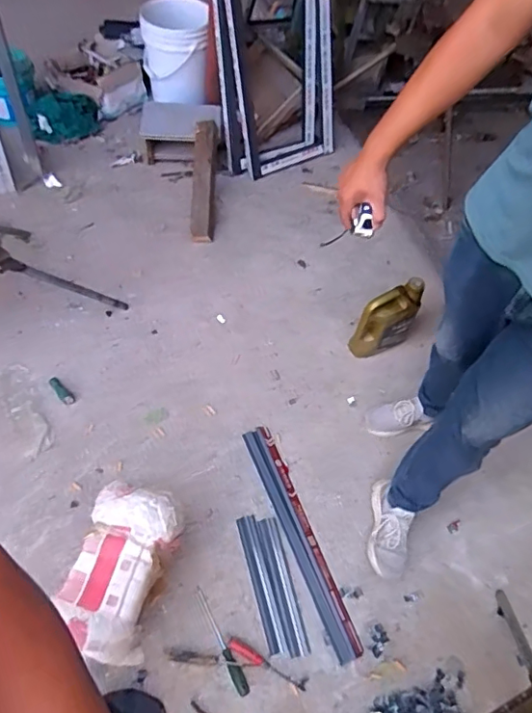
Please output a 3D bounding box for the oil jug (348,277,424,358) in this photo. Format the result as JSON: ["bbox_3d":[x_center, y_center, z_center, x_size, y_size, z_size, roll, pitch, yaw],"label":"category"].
[{"bbox_3d":[0.386,-0.111,1.683,0.210,0.247,0.084,-19,61,-19],"label":"oil jug"}]

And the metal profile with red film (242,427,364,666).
[{"bbox_3d":[0.092,0.475,1.445,0.078,0.030,0.627,-17,60,-18],"label":"metal profile with red film"}]

